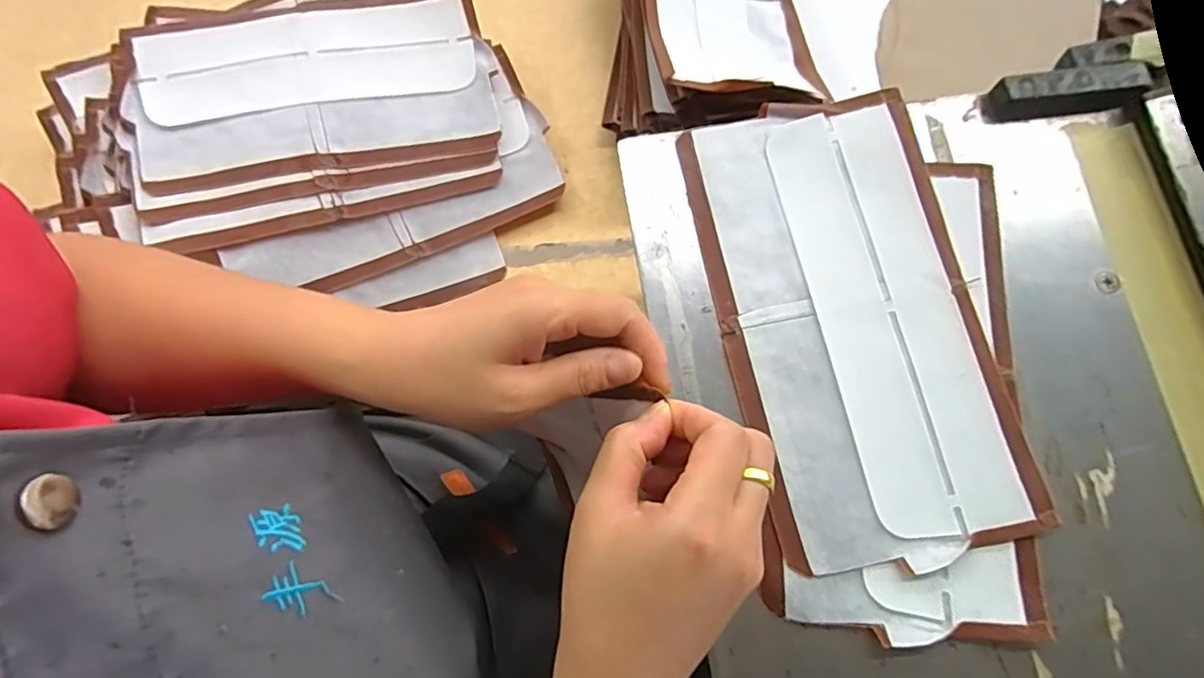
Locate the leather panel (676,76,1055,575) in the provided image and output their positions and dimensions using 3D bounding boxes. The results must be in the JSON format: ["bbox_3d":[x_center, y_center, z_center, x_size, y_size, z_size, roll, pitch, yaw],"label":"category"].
[{"bbox_3d":[0.123,-0.011,0.291,0.123,0.008,0.225,-11,78,-3],"label":"leather panel"}]

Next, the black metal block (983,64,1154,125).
[{"bbox_3d":[0.250,-0.133,0.317,0.082,0.016,0.021,-9,78,-3],"label":"black metal block"}]

